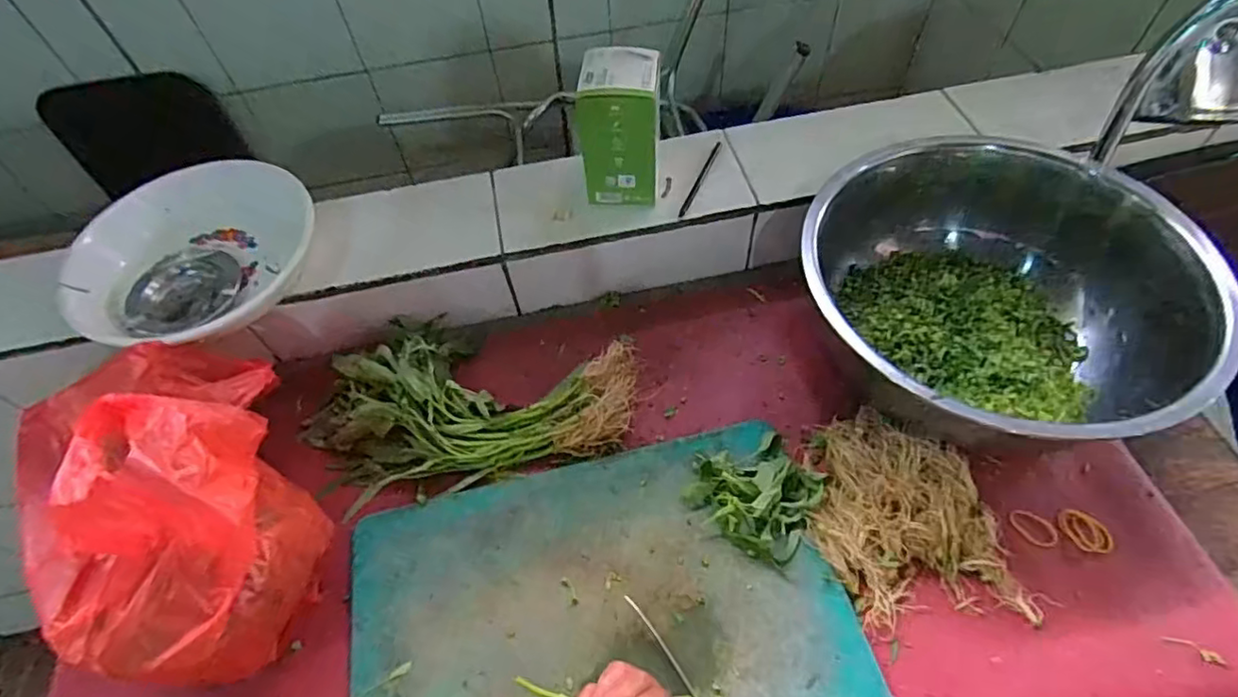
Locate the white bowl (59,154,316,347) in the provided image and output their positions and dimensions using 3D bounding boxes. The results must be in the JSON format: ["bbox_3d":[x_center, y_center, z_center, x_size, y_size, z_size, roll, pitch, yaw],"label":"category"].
[{"bbox_3d":[-0.480,-0.112,0.698,0.259,0.065,0.243,-2,56,3],"label":"white bowl"}]

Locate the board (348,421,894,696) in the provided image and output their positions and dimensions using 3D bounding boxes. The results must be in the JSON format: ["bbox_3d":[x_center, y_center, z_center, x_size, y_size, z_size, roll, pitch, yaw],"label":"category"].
[{"bbox_3d":[-0.021,0.238,0.559,0.436,0.015,0.293,-12,56,-5],"label":"board"}]

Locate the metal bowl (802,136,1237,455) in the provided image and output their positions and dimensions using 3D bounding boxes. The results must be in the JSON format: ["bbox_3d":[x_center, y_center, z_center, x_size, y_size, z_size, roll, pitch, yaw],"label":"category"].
[{"bbox_3d":[0.369,-0.042,0.621,0.363,0.169,0.299,19,59,16],"label":"metal bowl"}]

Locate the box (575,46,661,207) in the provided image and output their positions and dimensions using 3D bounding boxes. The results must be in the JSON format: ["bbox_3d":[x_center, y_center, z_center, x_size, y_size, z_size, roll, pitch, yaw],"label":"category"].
[{"bbox_3d":[0.004,-0.243,0.687,0.085,0.139,0.084,3,56,6],"label":"box"}]

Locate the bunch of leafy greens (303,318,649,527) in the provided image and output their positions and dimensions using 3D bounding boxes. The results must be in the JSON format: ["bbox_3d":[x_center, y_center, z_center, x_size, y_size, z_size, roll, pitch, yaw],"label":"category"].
[{"bbox_3d":[-0.169,0.036,0.682,0.363,0.049,0.215,-13,56,-5],"label":"bunch of leafy greens"}]

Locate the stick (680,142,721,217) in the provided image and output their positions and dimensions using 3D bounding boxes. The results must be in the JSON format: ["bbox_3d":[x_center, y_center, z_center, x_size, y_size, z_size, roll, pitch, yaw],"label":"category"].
[{"bbox_3d":[0.098,-0.205,0.741,0.010,0.009,0.126,20,60,16],"label":"stick"}]

